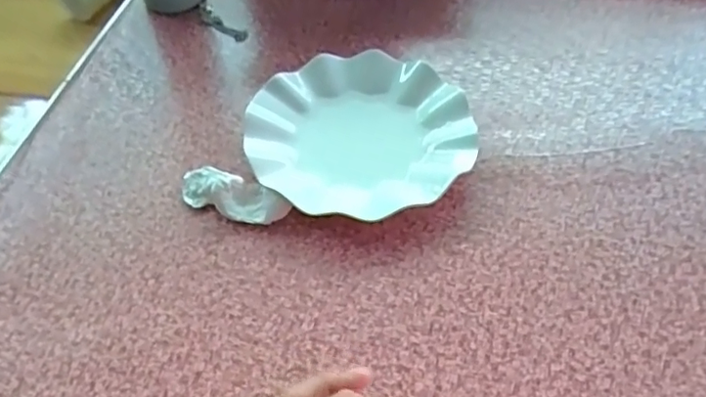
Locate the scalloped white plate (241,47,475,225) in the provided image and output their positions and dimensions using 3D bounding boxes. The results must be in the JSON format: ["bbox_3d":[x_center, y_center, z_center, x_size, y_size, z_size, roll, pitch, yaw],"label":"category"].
[{"bbox_3d":[0.005,-0.057,0.483,0.179,0.027,0.165,-7,51,-3],"label":"scalloped white plate"}]

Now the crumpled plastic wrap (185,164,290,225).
[{"bbox_3d":[-0.094,-0.003,0.443,0.087,0.025,0.033,21,55,18],"label":"crumpled plastic wrap"}]

